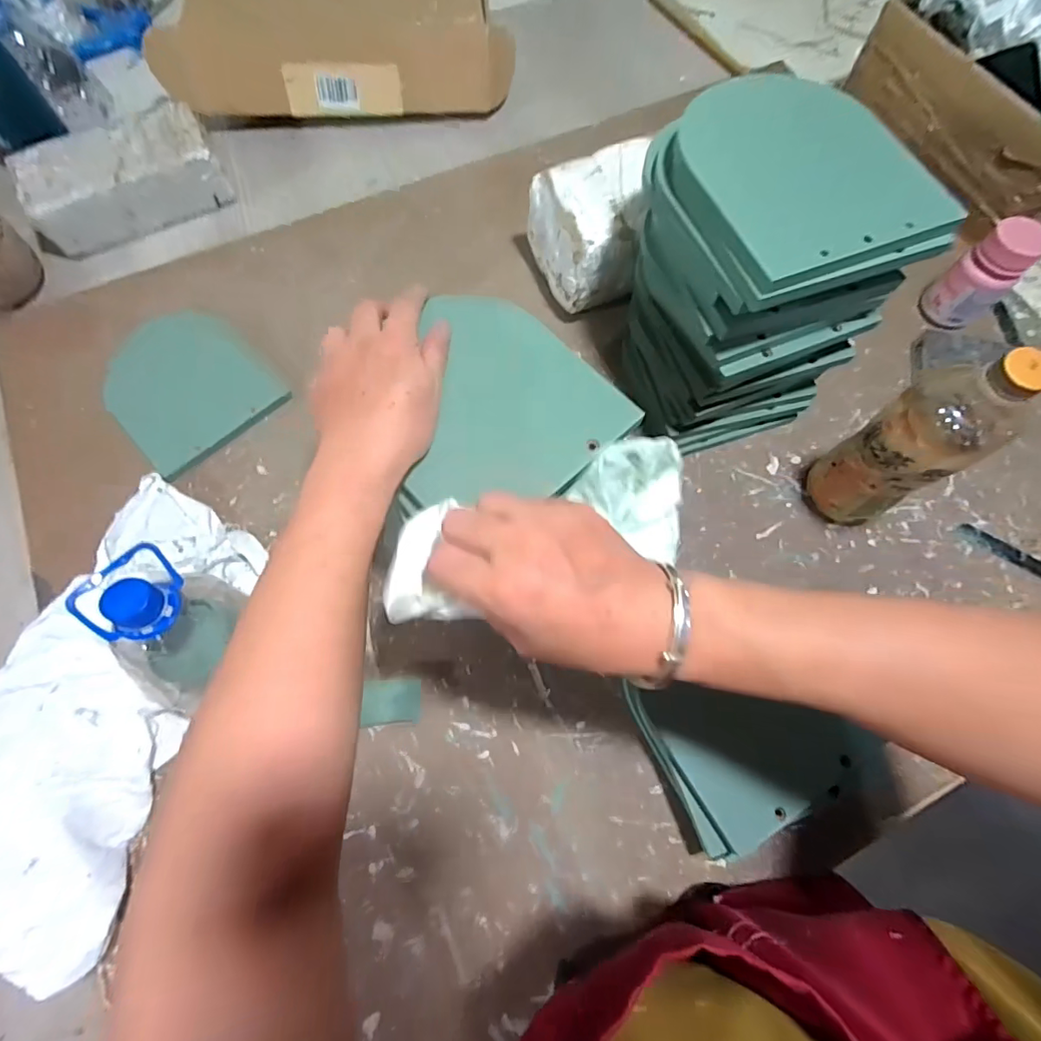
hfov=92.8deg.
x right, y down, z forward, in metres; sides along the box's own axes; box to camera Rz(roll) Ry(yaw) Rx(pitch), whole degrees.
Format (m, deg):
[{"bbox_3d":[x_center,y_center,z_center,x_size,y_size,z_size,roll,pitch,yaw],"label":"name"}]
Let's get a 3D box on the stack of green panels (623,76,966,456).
[{"bbox_3d":[0.193,-0.199,0.433,0.155,0.230,0.173,-17,72,-7],"label":"stack of green panels"}]

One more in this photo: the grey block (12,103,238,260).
[{"bbox_3d":[-0.455,-0.396,0.576,0.205,0.070,0.097,-30,74,-11],"label":"grey block"}]

